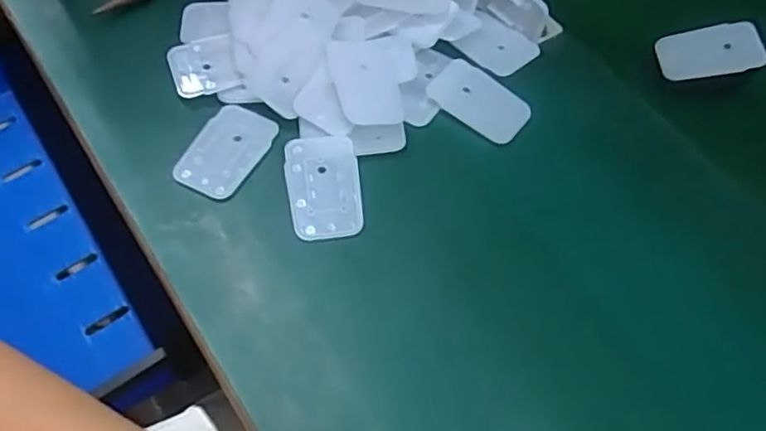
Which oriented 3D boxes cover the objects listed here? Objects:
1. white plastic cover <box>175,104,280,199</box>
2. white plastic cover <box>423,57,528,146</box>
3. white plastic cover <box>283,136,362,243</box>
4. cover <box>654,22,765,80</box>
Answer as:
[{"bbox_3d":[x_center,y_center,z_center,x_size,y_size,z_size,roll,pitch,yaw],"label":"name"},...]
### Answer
[{"bbox_3d":[-0.101,-0.042,0.420,0.043,0.007,0.066,21,64,10],"label":"white plastic cover"},{"bbox_3d":[0.066,-0.080,0.448,0.069,0.004,0.043,38,68,18],"label":"white plastic cover"},{"bbox_3d":[-0.037,-0.018,0.407,0.045,0.010,0.068,-7,62,-5],"label":"white plastic cover"},{"bbox_3d":[0.238,-0.120,0.473,0.068,0.004,0.040,-9,67,14],"label":"cover"}]

